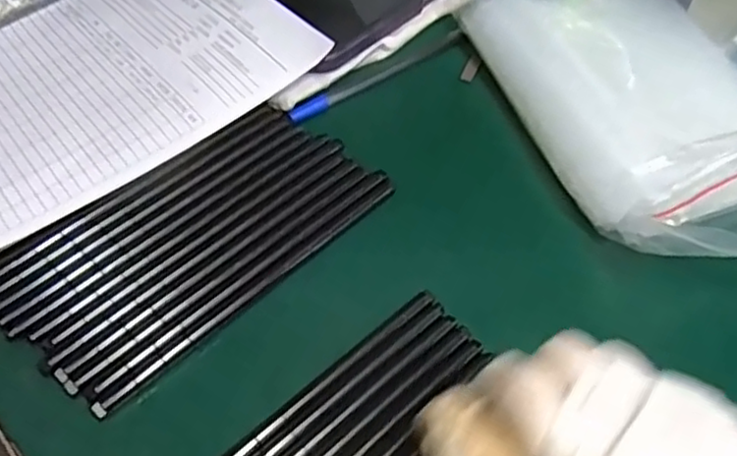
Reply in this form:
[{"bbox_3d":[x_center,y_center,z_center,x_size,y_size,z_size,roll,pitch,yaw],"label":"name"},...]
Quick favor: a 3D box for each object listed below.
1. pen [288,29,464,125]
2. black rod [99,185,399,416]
[{"bbox_3d":[0.006,-0.090,0.411,0.125,0.008,0.010,-33,59,-22],"label":"pen"},{"bbox_3d":[-0.050,0.026,0.325,0.009,0.009,0.173,37,61,25],"label":"black rod"}]

